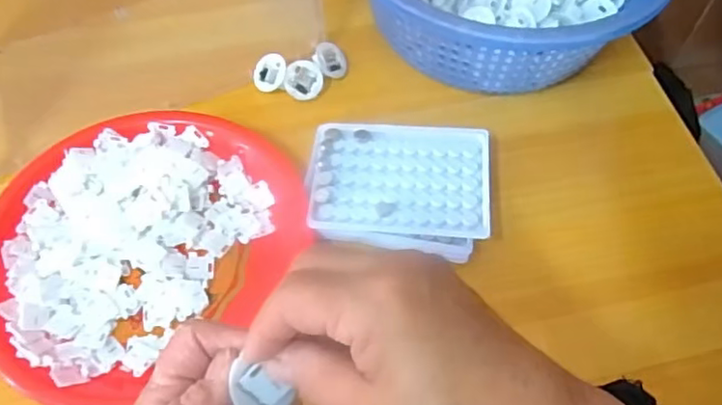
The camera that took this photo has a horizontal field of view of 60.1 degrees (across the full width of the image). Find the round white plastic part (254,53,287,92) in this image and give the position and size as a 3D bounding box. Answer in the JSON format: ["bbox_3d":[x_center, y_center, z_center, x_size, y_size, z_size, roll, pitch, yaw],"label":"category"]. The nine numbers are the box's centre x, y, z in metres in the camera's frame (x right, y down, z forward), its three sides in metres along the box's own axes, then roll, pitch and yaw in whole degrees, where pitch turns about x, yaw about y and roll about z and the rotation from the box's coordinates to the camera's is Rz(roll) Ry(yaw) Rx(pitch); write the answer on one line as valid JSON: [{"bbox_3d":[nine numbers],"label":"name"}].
[{"bbox_3d":[-0.078,-0.111,0.530,0.030,0.005,0.033,-10,79,22],"label":"round white plastic part"}]

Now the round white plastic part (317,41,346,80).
[{"bbox_3d":[-0.027,-0.123,0.542,0.032,0.011,0.032,9,72,-30],"label":"round white plastic part"}]

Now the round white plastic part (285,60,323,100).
[{"bbox_3d":[-0.048,-0.104,0.529,0.032,0.005,0.032,-13,94,-13],"label":"round white plastic part"}]

